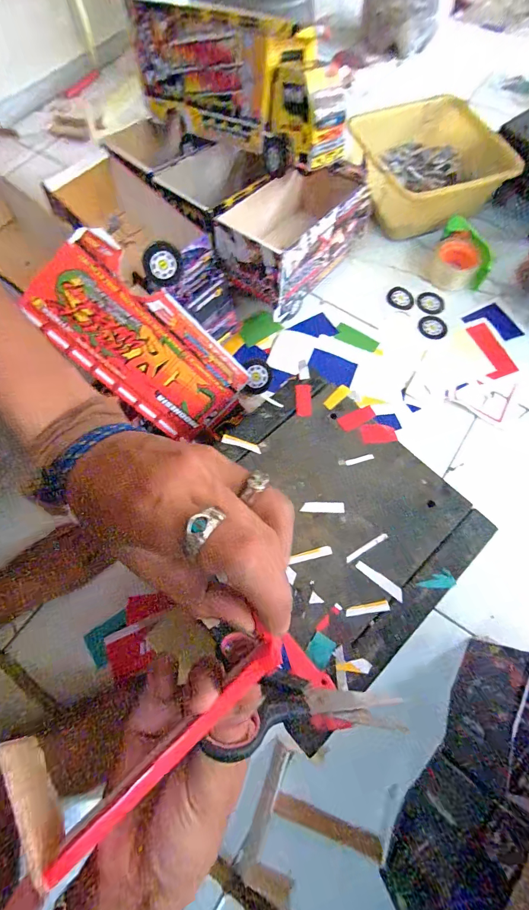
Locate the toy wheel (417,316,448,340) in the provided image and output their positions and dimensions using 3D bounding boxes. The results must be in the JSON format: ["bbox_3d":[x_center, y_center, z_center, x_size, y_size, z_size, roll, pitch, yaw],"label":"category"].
[{"bbox_3d":[0.328,-0.249,0.710,0.055,0.006,0.051,4,70,3],"label":"toy wheel"}]

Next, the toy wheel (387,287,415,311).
[{"bbox_3d":[0.272,-0.313,0.728,0.053,0.008,0.049,0,70,1],"label":"toy wheel"}]

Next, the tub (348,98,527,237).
[{"bbox_3d":[0.334,-0.596,0.778,0.279,0.135,0.261,-6,70,-1],"label":"tub"}]

